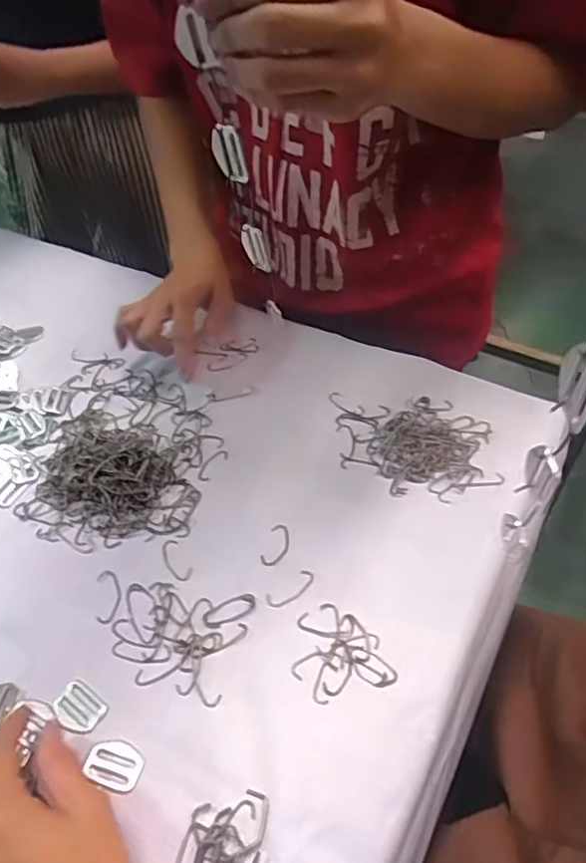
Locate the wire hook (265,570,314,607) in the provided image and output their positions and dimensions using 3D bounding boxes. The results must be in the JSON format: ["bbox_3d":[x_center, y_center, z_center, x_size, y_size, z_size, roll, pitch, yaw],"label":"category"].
[{"bbox_3d":[-0.001,0.110,0.407,0.038,0.004,0.014,-30,54,-21],"label":"wire hook"}]

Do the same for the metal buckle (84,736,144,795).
[{"bbox_3d":[-0.105,0.195,0.341,0.033,0.004,0.025,12,51,14],"label":"metal buckle"}]

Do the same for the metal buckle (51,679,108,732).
[{"bbox_3d":[-0.134,0.172,0.363,0.033,0.004,0.023,22,54,21],"label":"metal buckle"}]

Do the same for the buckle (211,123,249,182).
[{"bbox_3d":[-0.037,-0.164,0.341,0.022,0.032,0.005,26,57,26],"label":"buckle"}]

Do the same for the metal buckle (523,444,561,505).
[{"bbox_3d":[0.105,0.019,0.246,0.007,0.029,0.017,-29,52,-18],"label":"metal buckle"}]

